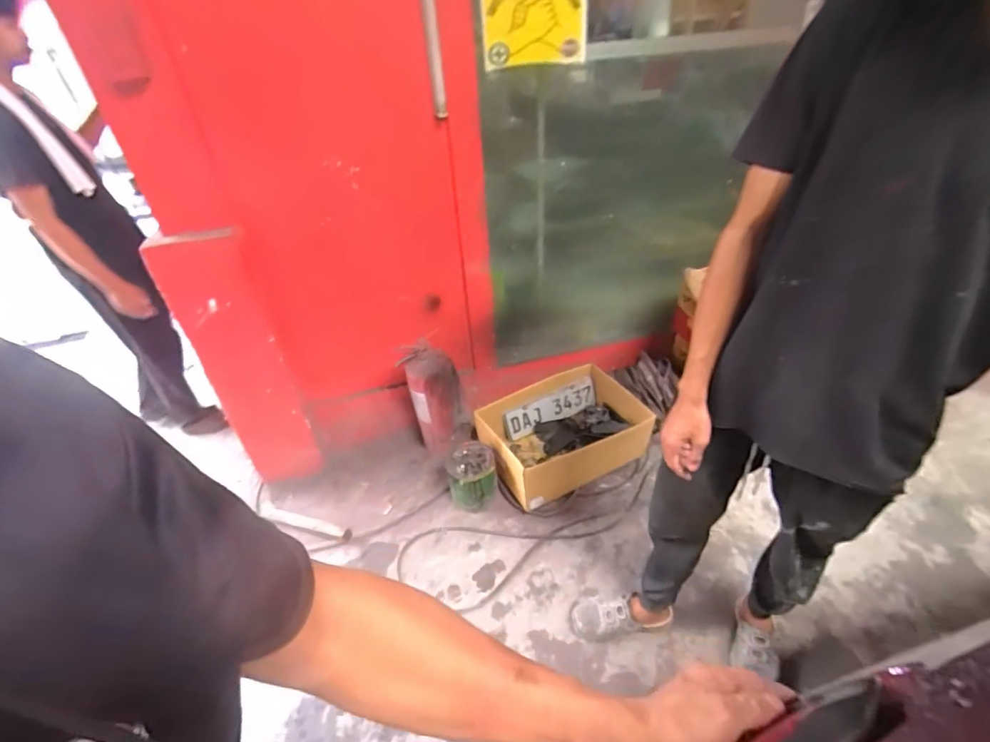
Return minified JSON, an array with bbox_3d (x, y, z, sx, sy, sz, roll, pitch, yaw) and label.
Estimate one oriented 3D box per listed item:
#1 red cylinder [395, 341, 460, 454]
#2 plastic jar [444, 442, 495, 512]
[{"bbox_3d":[-0.208,0.076,1.600,0.182,0.420,0.160,-8,36,-4],"label":"red cylinder"},{"bbox_3d":[-0.075,0.353,1.520,0.153,0.187,0.144,-3,36,2],"label":"plastic jar"}]

